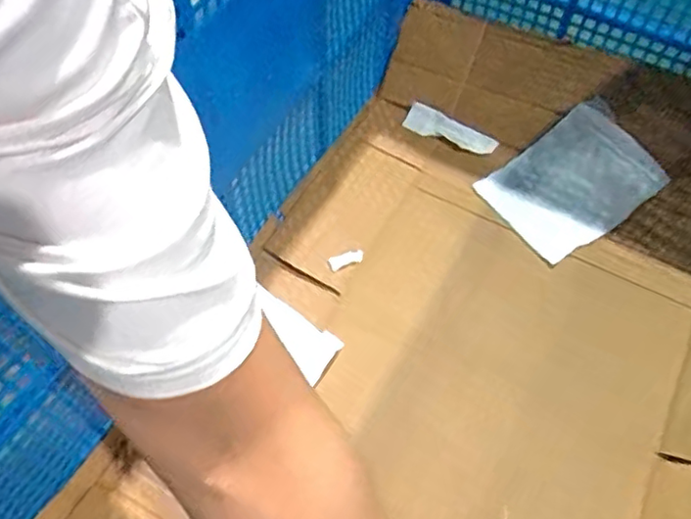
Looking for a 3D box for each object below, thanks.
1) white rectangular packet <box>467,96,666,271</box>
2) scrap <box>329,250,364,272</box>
[{"bbox_3d":[0.235,-0.079,0.656,0.152,0.041,0.125,-42,78,21],"label":"white rectangular packet"},{"bbox_3d":[0.001,0.001,0.645,0.037,0.008,0.014,-18,62,-11],"label":"scrap"}]

